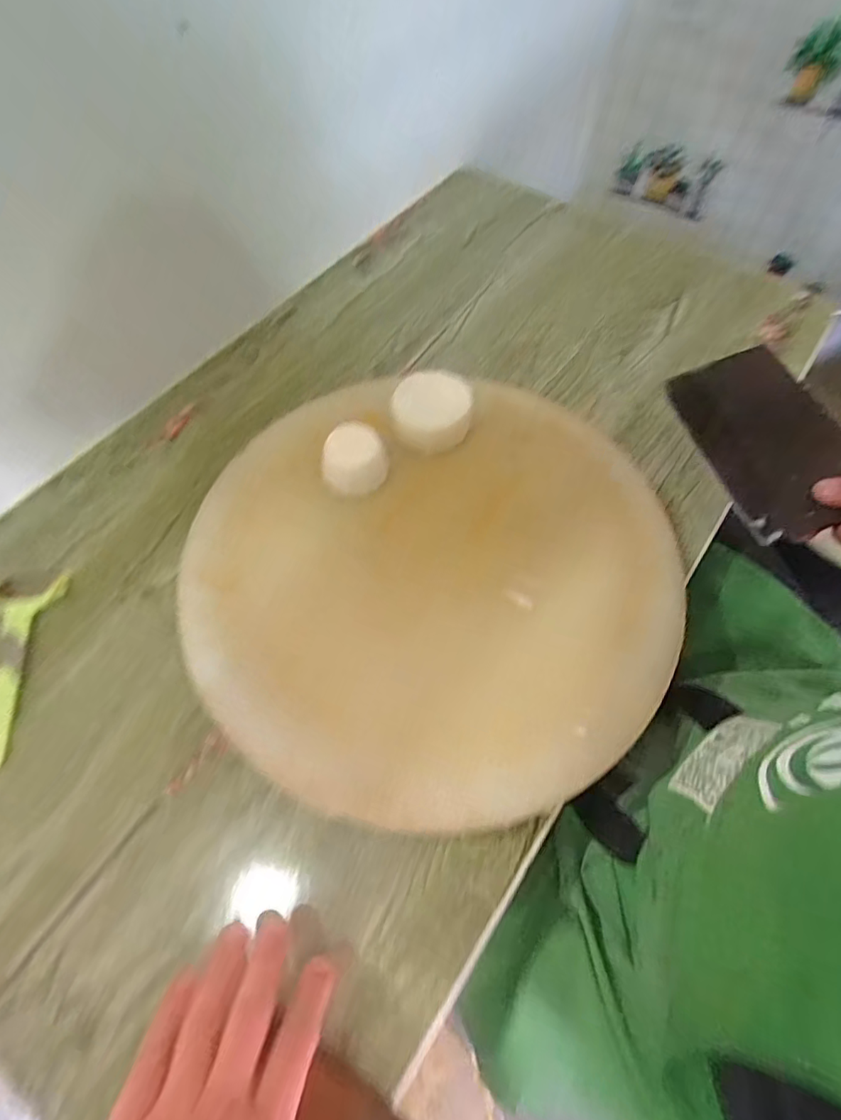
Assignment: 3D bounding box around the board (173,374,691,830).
[{"bbox_3d":[0.017,0.009,0.434,0.392,0.026,0.356,-11,66,-8],"label":"board"}]

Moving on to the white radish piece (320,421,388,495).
[{"bbox_3d":[-0.059,-0.091,0.466,0.057,0.029,0.058,0,62,1],"label":"white radish piece"}]

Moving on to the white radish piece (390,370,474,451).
[{"bbox_3d":[0.010,-0.138,0.484,0.072,0.034,0.062,4,62,3],"label":"white radish piece"}]

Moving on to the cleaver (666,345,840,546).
[{"bbox_3d":[0.281,-0.055,0.378,0.095,0.038,0.269,-15,54,-5],"label":"cleaver"}]

